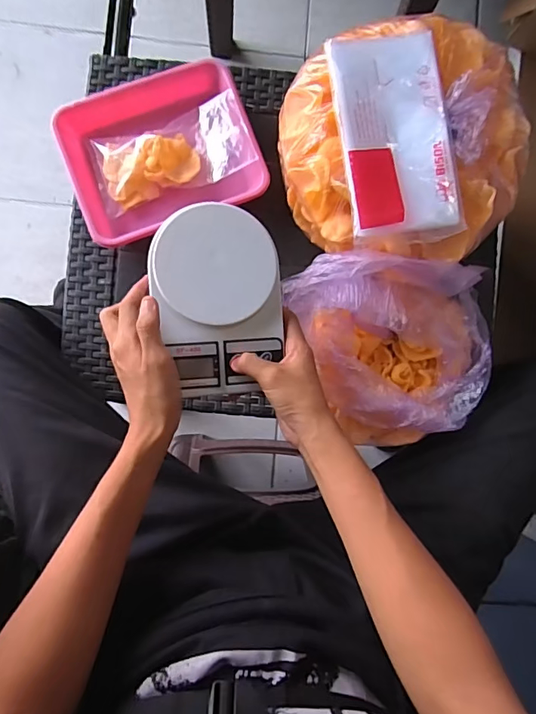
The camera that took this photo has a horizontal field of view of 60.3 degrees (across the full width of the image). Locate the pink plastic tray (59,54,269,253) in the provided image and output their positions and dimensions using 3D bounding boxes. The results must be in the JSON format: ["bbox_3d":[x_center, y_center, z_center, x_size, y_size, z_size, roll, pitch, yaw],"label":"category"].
[{"bbox_3d":[-0.129,-0.249,0.567,0.221,0.044,0.169,-21,89,-5],"label":"pink plastic tray"}]

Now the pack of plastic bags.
[{"bbox_3d":[0.128,-0.226,0.468,0.108,0.026,0.215,-8,88,-4],"label":"pack of plastic bags"}]

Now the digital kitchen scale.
[{"bbox_3d":[-0.047,-0.052,0.446,0.121,0.041,0.174,-7,88,-4],"label":"digital kitchen scale"}]

